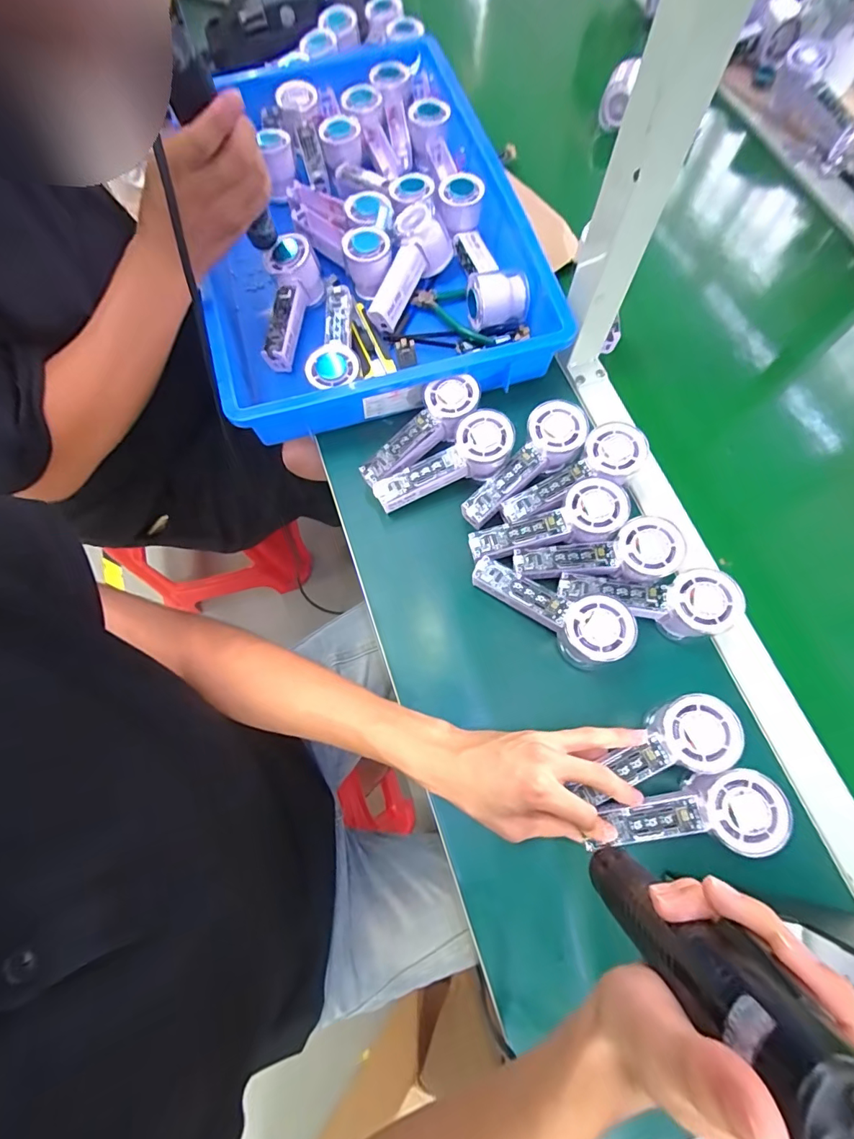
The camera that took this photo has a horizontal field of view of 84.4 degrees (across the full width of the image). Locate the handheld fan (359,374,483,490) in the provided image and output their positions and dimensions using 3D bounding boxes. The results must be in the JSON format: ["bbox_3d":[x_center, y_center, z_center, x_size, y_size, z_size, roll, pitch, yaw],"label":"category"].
[{"bbox_3d":[-0.007,-0.140,0.486,0.145,0.030,0.042,-43,75,1],"label":"handheld fan"}]

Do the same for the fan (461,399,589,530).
[{"bbox_3d":[0.096,-0.102,0.476,0.154,0.037,0.057,-43,75,1],"label":"fan"}]

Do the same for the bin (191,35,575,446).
[{"bbox_3d":[-0.084,-0.424,0.583,0.369,0.083,0.567,-13,71,-5],"label":"bin"}]

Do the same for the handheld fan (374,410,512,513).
[{"bbox_3d":[0.019,-0.103,0.477,0.147,0.036,0.052,-27,72,7],"label":"handheld fan"}]

